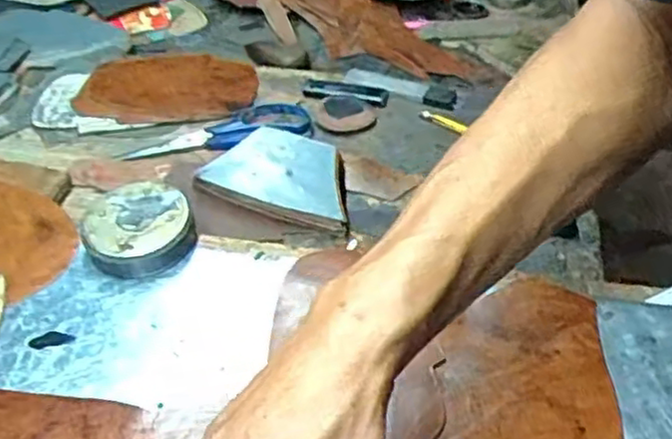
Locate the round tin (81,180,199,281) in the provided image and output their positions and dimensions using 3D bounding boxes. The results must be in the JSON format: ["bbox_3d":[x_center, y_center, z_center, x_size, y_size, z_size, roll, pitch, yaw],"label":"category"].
[{"bbox_3d":[-0.141,0.008,0.505,0.074,0.033,0.064,-11,44,-13],"label":"round tin"}]

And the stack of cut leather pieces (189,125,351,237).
[{"bbox_3d":[-0.049,-0.028,0.577,0.128,0.048,0.083,8,43,7],"label":"stack of cut leather pieces"}]

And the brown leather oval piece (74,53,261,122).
[{"bbox_3d":[-0.167,-0.134,0.691,0.171,0.010,0.098,2,42,0],"label":"brown leather oval piece"}]

